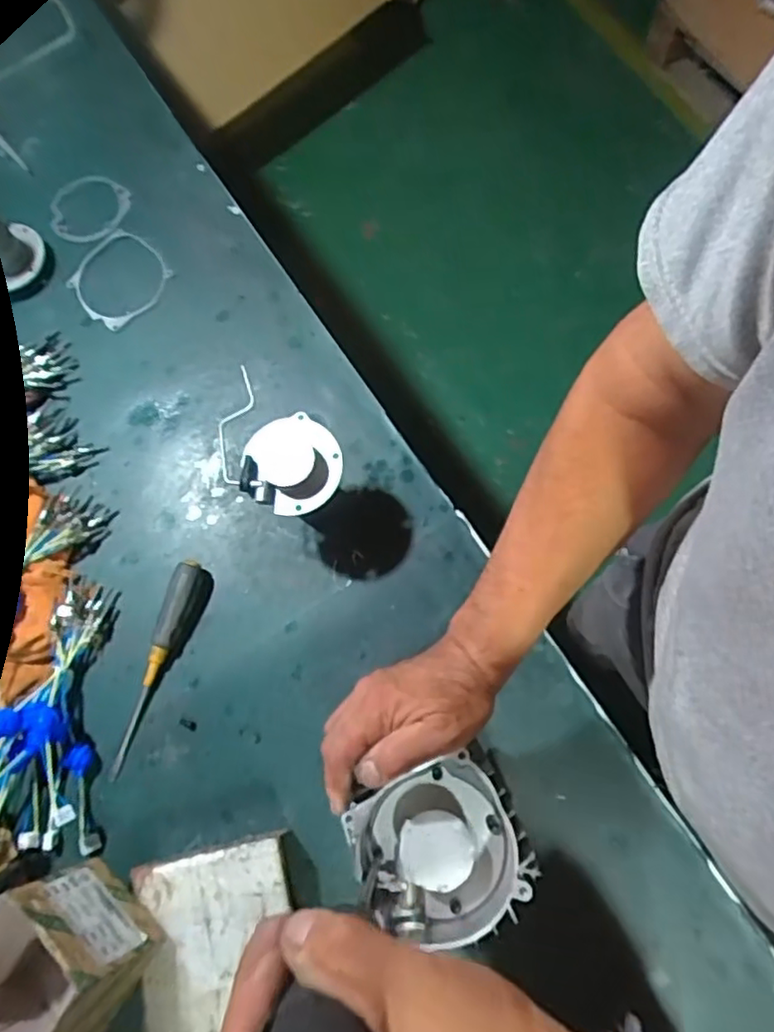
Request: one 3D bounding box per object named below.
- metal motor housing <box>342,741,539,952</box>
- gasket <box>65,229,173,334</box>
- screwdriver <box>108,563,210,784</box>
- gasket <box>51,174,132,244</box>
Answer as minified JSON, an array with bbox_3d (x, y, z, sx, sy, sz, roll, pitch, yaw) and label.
[{"bbox_3d":[0.037,0.236,0.457,0.112,0.045,0.109,-23,74,-5],"label":"metal motor housing"},{"bbox_3d":[-0.338,-0.301,0.824,0.116,0.007,0.125,-2,76,7],"label":"gasket"},{"bbox_3d":[-0.238,0.156,0.675,0.034,0.029,0.224,16,77,10],"label":"screwdriver"},{"bbox_3d":[-0.392,-0.404,0.854,0.096,0.006,0.101,-2,74,6],"label":"gasket"}]

